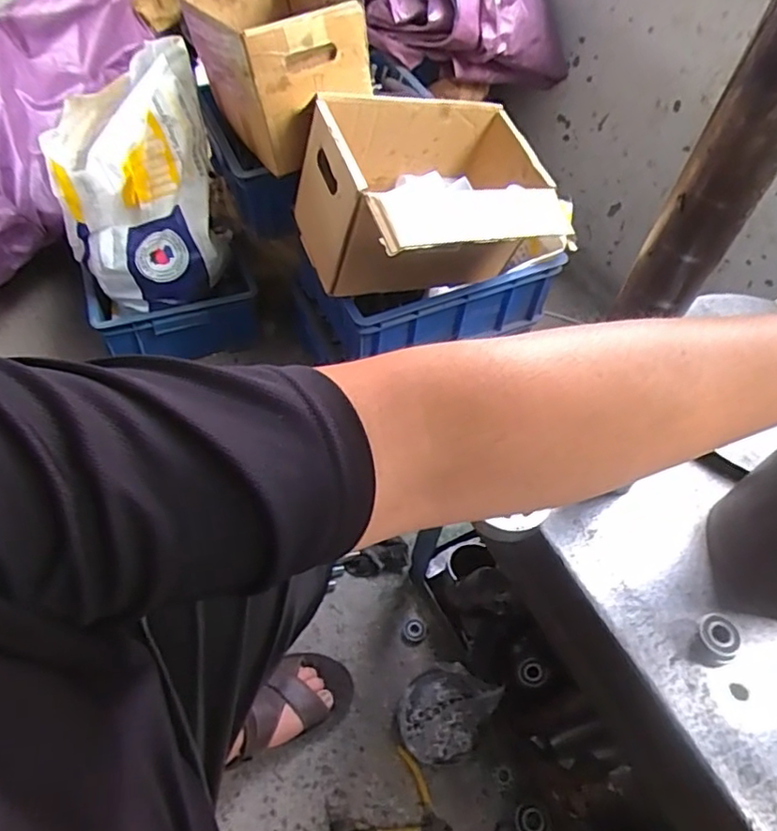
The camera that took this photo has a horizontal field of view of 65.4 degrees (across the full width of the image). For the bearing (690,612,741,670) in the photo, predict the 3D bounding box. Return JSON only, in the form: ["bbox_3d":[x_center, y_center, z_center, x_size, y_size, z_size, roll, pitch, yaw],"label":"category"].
[{"bbox_3d":[0.273,0.188,0.504,0.031,0.027,0.036,14,55,5],"label":"bearing"}]

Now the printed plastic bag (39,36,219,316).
[{"bbox_3d":[-0.409,-0.358,0.985,0.248,0.326,0.193,-13,57,-14],"label":"printed plastic bag"}]

